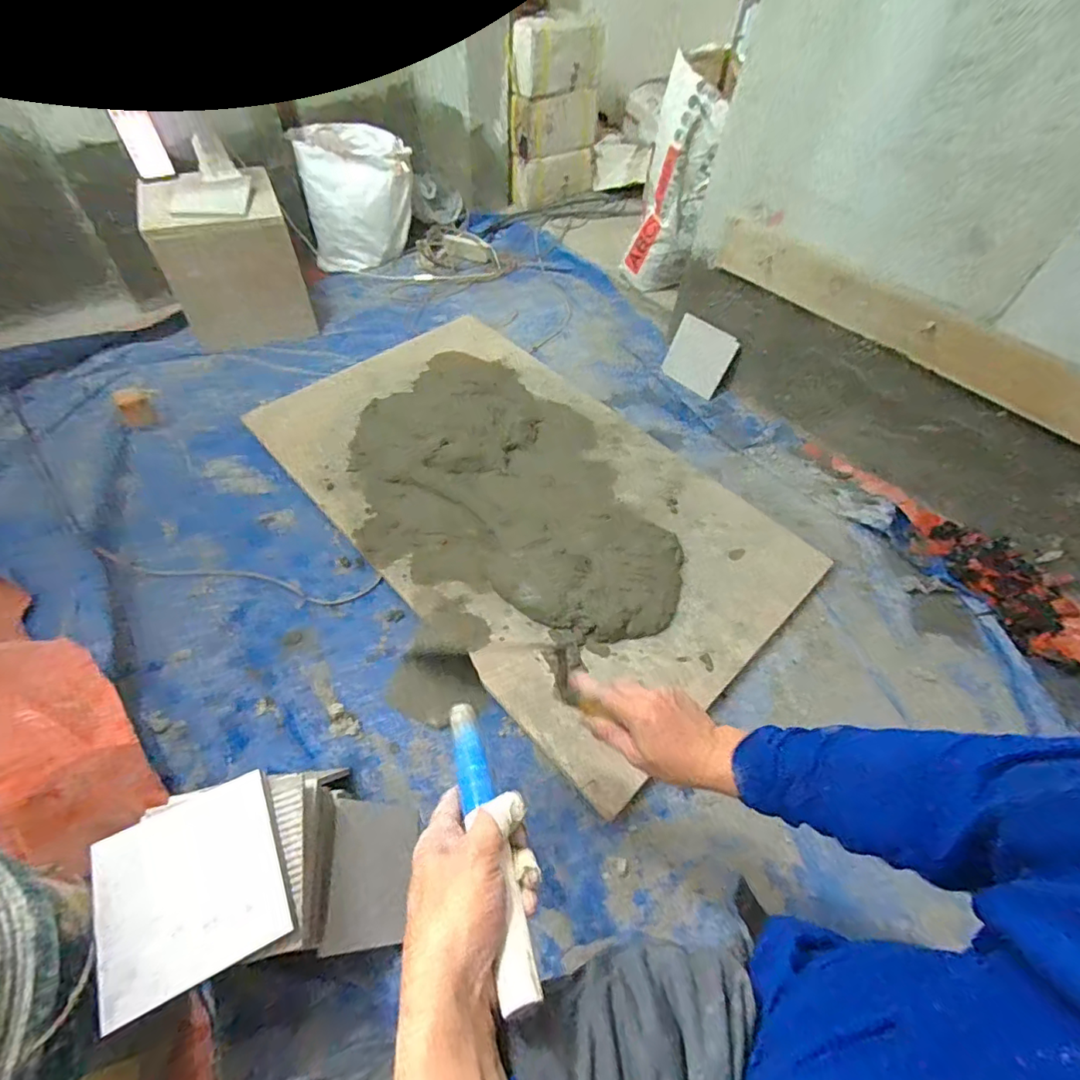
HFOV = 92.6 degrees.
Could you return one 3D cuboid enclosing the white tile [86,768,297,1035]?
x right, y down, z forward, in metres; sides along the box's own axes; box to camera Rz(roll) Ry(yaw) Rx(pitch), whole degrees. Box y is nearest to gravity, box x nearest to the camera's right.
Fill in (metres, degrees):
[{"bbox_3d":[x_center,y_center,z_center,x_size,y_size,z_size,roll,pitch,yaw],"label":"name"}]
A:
[{"bbox_3d":[-0.319,0.317,0.473,0.151,0.010,0.148,-21,63,-19],"label":"white tile"}]

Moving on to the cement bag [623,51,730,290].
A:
[{"bbox_3d":[0.334,-0.882,1.322,0.163,0.450,0.120,6,53,0],"label":"cement bag"}]

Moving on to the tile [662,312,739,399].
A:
[{"bbox_3d":[0.397,-0.462,1.295,0.163,0.152,0.016,41,42,24],"label":"tile"}]

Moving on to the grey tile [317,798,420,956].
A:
[{"bbox_3d":[-0.193,0.380,0.594,0.093,0.004,0.144,17,42,-27],"label":"grey tile"}]

